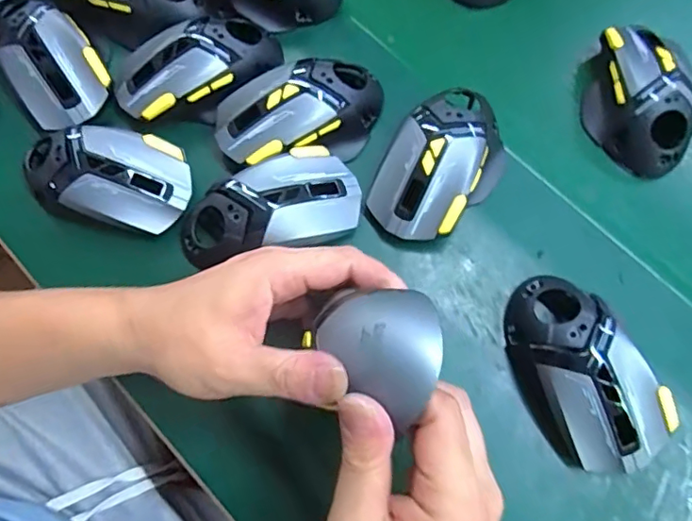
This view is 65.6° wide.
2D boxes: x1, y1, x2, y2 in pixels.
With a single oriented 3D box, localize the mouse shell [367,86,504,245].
[{"bbox_3d":[0.065,-0.067,0.361,0.073,0.041,0.118,36,75,9],"label":"mouse shell"}]

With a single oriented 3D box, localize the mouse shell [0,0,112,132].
[{"bbox_3d":[-0.209,-0.138,0.380,0.059,0.032,0.090,-32,76,-10],"label":"mouse shell"}]

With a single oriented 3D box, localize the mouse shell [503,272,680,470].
[{"bbox_3d":[0.143,0.066,0.322,0.073,0.039,0.122,-30,76,-10],"label":"mouse shell"}]

